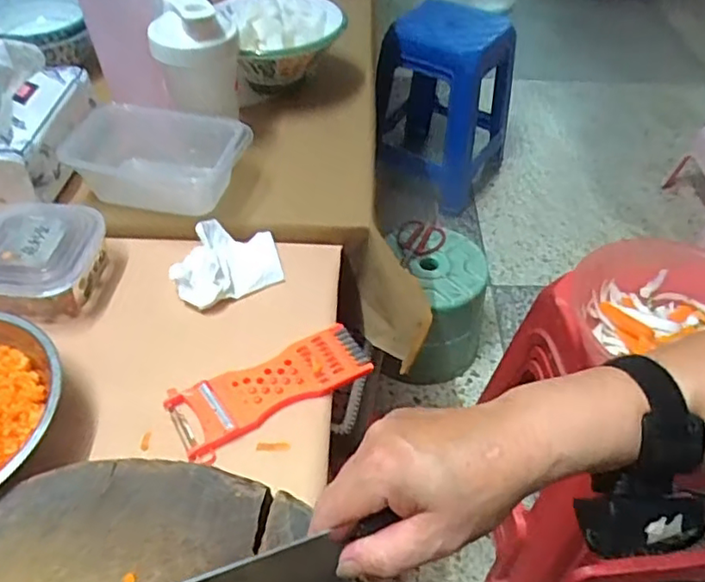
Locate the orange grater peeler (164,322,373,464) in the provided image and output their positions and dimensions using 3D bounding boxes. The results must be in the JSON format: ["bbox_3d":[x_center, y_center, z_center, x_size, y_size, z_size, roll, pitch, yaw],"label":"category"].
[{"bbox_3d":[-0.067,0.078,0.511,0.165,0.011,0.059,-24,54,-23],"label":"orange grater peeler"}]

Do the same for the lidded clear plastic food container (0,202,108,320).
[{"bbox_3d":[-0.295,-0.029,0.571,0.116,0.051,0.111,2,48,-1],"label":"lidded clear plastic food container"}]

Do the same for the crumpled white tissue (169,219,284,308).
[{"bbox_3d":[-0.121,-0.033,0.589,0.101,0.033,0.083,-13,48,-13],"label":"crumpled white tissue"}]

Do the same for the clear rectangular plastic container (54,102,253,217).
[{"bbox_3d":[-0.201,-0.129,0.643,0.166,0.088,0.091,8,47,6],"label":"clear rectangular plastic container"}]

